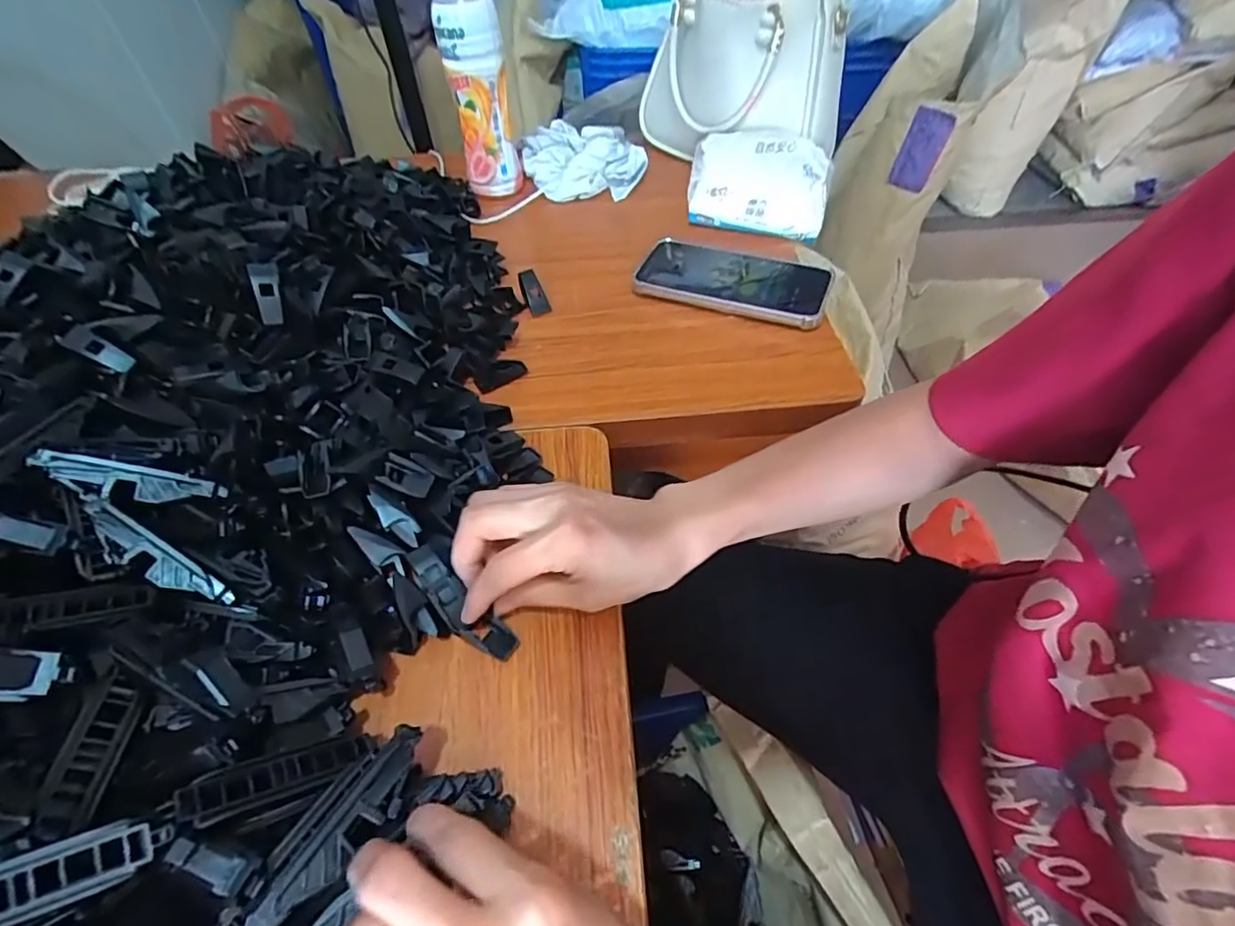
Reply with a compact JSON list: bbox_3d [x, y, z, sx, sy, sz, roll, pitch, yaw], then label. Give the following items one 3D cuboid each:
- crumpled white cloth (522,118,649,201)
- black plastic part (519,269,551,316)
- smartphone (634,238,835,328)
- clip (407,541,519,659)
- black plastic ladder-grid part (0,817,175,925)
[{"bbox_3d":[-0.039,-0.357,0.680,0.139,0.049,0.125,-8,50,-4],"label":"crumpled white cloth"},{"bbox_3d":[-0.075,-0.152,0.521,0.018,0.011,0.042,-23,93,-16],"label":"black plastic part"},{"bbox_3d":[0.104,-0.167,0.520,0.165,0.010,0.082,17,57,16],"label":"smartphone"},{"bbox_3d":[-0.090,0.079,0.328,0.083,0.014,0.021,41,62,17],"label":"clip"},{"bbox_3d":[-0.200,0.142,0.195,0.079,0.005,0.020,-11,82,-24],"label":"black plastic ladder-grid part"}]

